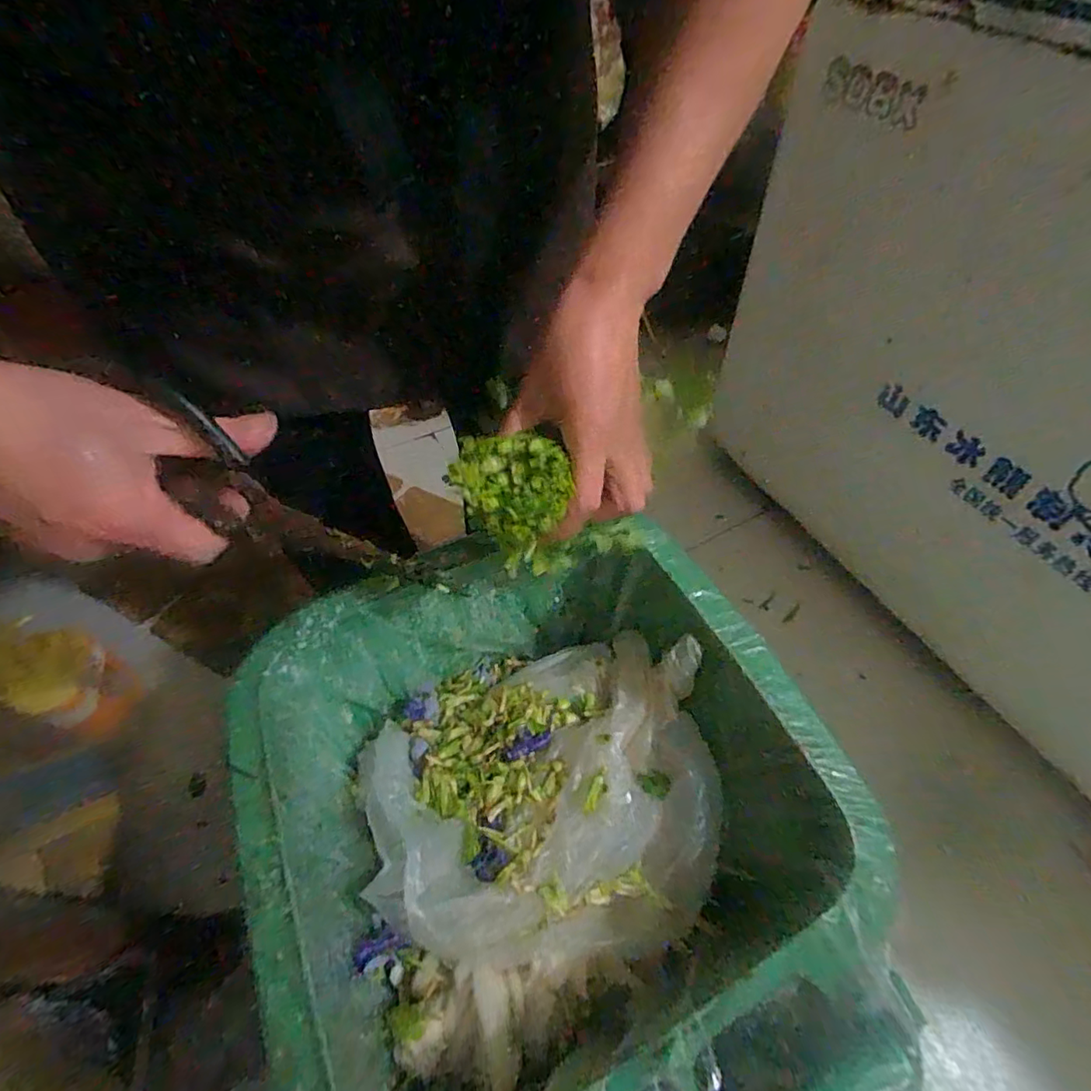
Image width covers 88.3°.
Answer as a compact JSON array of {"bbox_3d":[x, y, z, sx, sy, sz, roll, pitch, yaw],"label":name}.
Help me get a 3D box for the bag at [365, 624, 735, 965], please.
[{"bbox_3d":[-0.019,0.219,0.526,0.330,0.108,0.283,-6,54,-2],"label":"bag"}]

